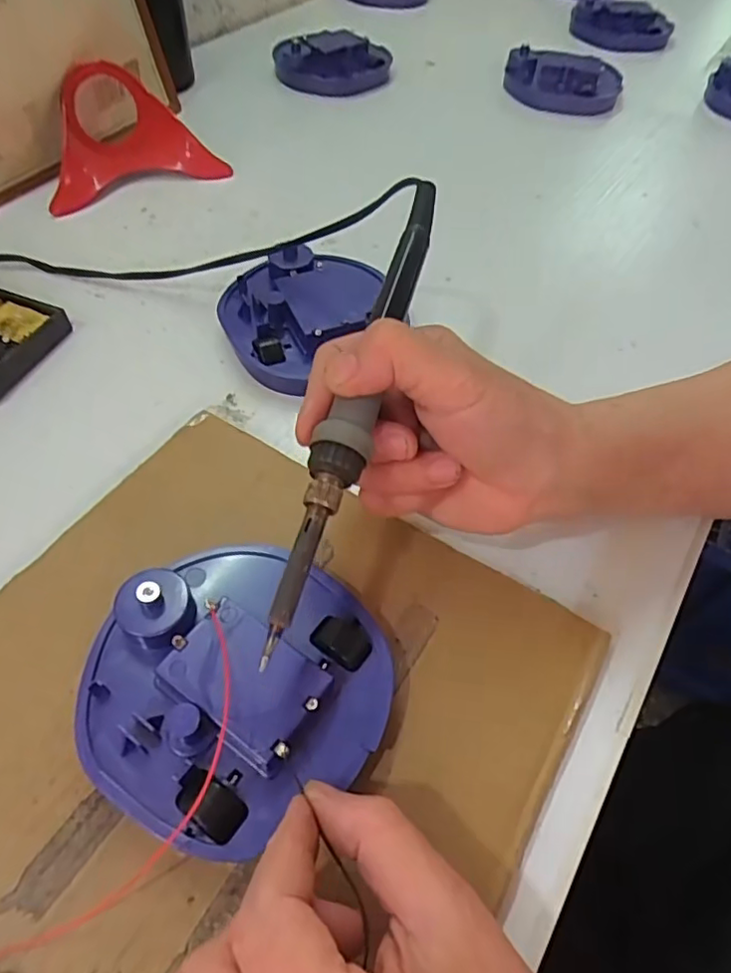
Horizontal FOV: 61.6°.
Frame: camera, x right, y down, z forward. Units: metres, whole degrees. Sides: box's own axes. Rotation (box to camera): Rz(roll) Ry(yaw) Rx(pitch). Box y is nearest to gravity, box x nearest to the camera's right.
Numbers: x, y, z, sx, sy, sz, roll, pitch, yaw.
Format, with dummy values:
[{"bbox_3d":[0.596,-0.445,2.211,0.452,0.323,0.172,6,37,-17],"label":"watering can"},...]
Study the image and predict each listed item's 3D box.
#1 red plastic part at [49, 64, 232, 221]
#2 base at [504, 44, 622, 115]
[{"bbox_3d":[-0.177,-0.261,0.453,0.130,0.052,0.095,-19,58,-17],"label":"red plastic part"},{"bbox_3d":[0.193,-0.399,0.603,0.111,0.034,0.103,18,55,9],"label":"base"}]

